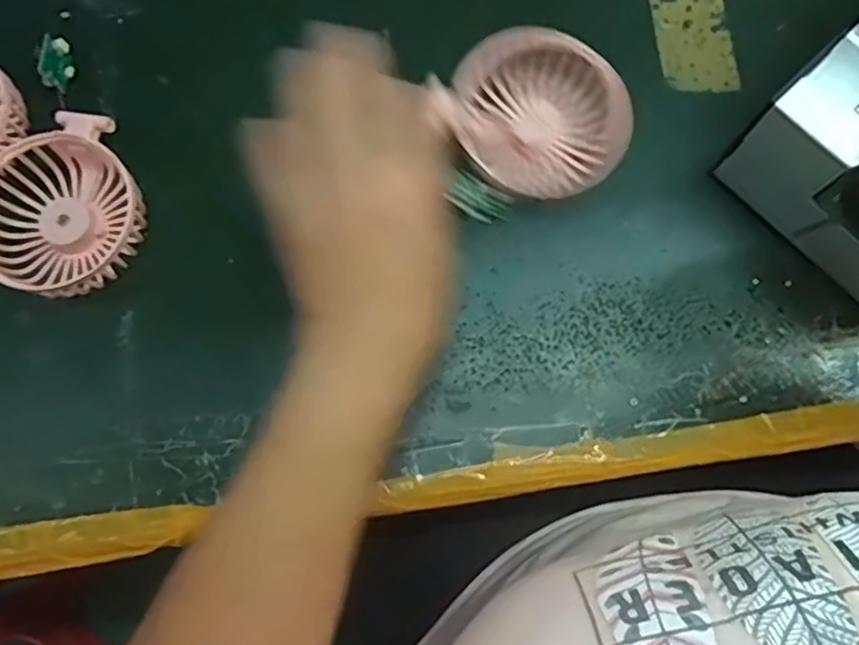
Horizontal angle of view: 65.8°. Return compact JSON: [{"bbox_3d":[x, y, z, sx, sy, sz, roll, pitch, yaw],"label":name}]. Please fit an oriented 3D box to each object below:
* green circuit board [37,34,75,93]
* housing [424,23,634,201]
[{"bbox_3d":[-0.225,-0.156,0.401,0.004,0.020,0.032,-6,77,34],"label":"green circuit board"},{"bbox_3d":[0.058,-0.116,0.373,0.087,0.039,0.091,-29,72,-11],"label":"housing"}]

